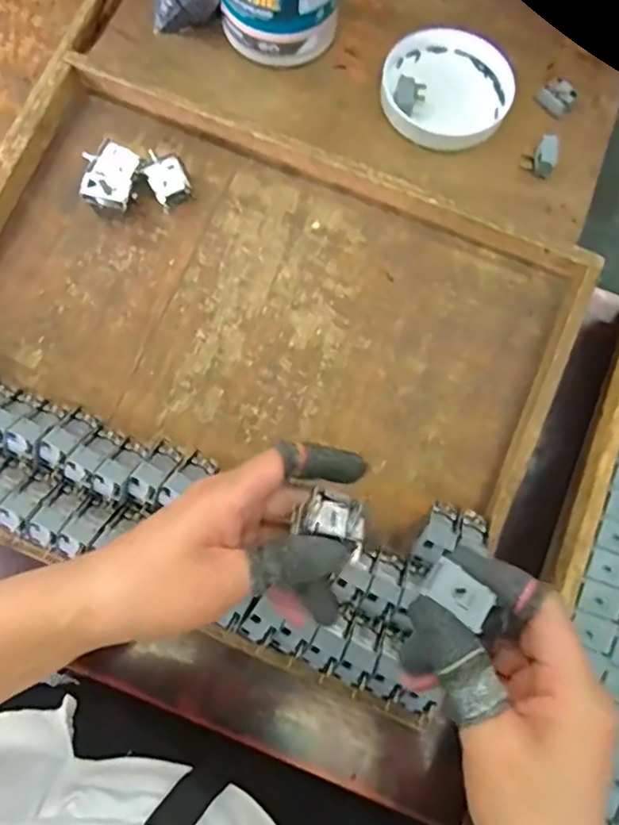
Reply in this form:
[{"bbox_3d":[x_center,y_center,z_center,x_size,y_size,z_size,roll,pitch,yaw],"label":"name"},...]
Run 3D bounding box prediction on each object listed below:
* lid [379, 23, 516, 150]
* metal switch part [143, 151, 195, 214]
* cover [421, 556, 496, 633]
[{"bbox_3d":[0.134,-0.315,0.573,0.120,0.025,0.122,1,75,-2],"label":"lid"},{"bbox_3d":[-0.124,-0.206,0.515,0.033,0.020,0.044,-30,77,-7],"label":"metal switch part"},{"bbox_3d":[0.071,0.086,0.282,0.032,0.008,0.019,35,78,9],"label":"cover"}]

